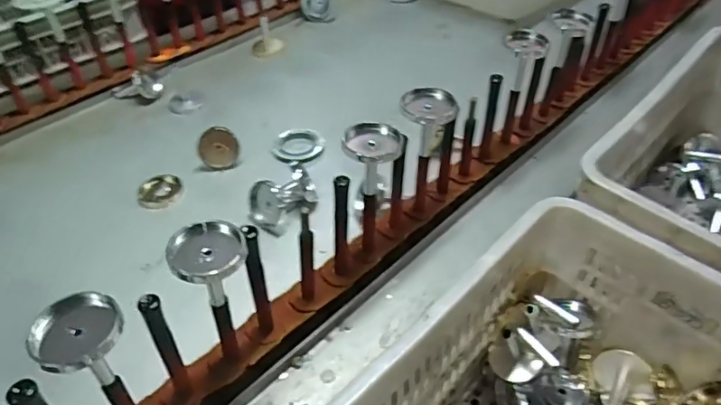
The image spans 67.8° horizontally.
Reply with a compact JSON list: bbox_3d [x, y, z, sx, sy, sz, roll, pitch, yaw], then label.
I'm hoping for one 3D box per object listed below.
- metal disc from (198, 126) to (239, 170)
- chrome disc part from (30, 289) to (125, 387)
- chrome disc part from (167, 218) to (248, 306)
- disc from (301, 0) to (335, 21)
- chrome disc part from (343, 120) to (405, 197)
[{"bbox_3d":[-0.224,-0.086,0.853,0.060,0.065,0.006,14,11,-18],"label":"metal disc"},{"bbox_3d":[-0.214,0.111,0.433,0.070,0.065,0.060,5,60,18],"label":"chrome disc part"},{"bbox_3d":[-0.134,0.052,0.484,0.065,0.059,0.064,-14,44,-13],"label":"chrome disc part"},{"bbox_3d":[-0.101,-0.482,1.285,0.086,0.072,0.016,-42,15,-5],"label":"disc"},{"bbox_3d":[0.013,-0.042,0.596,0.065,0.078,0.051,8,44,10],"label":"chrome disc part"}]

